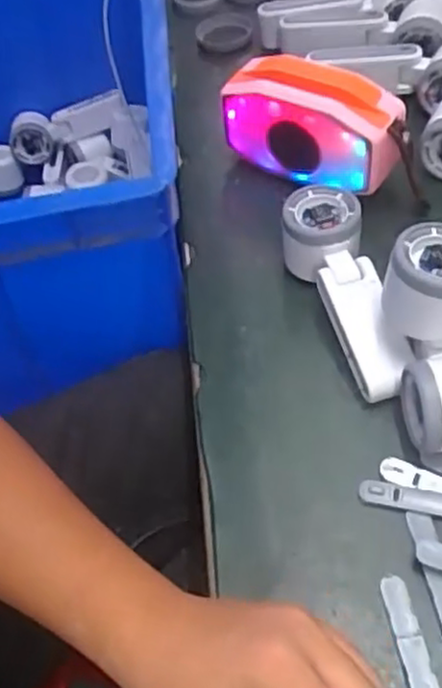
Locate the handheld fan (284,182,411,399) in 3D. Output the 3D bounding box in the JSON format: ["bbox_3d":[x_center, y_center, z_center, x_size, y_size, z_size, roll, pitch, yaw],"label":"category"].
[{"bbox_3d":[0.089,-0.038,0.519,0.056,0.045,0.170,-15,69,-7],"label":"handheld fan"}]

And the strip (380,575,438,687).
[{"bbox_3d":[0.109,0.176,0.396,0.015,0.004,0.094,-11,55,-2],"label":"strip"}]

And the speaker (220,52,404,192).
[{"bbox_3d":[0.073,-0.179,0.582,0.149,0.082,0.054,27,62,22],"label":"speaker"}]

